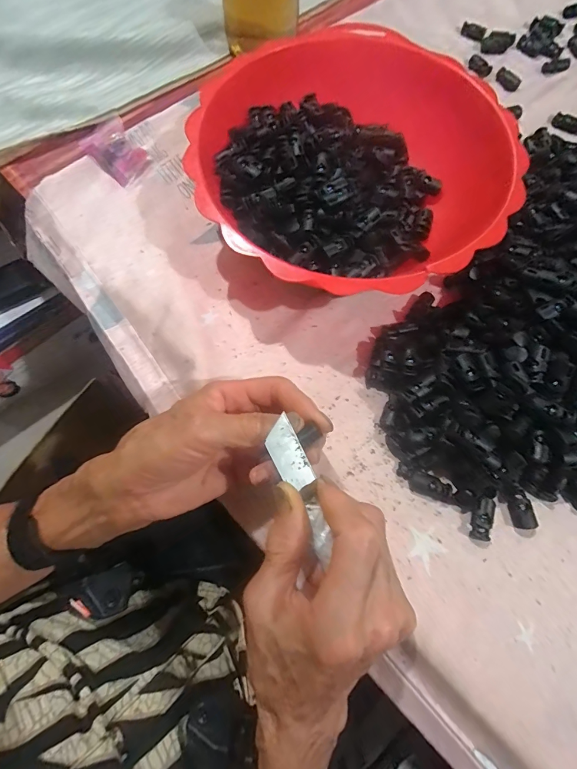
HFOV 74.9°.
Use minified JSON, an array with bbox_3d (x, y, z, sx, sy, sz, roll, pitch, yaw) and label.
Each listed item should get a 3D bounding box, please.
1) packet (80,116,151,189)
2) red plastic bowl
[{"bbox_3d":[-0.159,-0.217,0.349,0.042,0.021,0.055,-41,76,-14],"label":"packet"},{"bbox_3d":[0.048,-0.173,0.309,0.241,0.062,0.249,0,70,-2],"label":"red plastic bowl"}]

